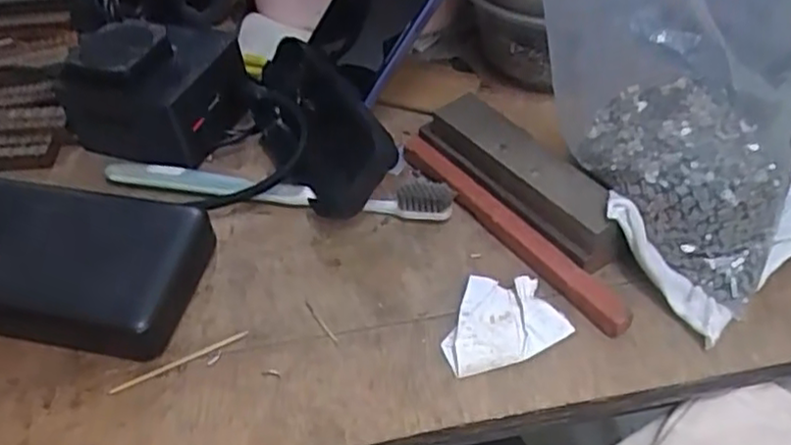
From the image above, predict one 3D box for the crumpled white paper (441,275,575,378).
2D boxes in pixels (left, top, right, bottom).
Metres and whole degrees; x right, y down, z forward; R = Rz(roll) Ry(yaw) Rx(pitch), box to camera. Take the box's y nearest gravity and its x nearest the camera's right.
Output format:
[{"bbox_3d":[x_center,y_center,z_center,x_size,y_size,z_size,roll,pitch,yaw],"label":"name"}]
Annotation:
[{"bbox_3d":[0.045,0.041,0.297,0.052,0.009,0.041,-11,47,-7],"label":"crumpled white paper"}]

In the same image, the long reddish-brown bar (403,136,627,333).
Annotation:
[{"bbox_3d":[0.052,-0.002,0.331,0.016,0.010,0.149,-30,52,-23],"label":"long reddish-brown bar"}]

